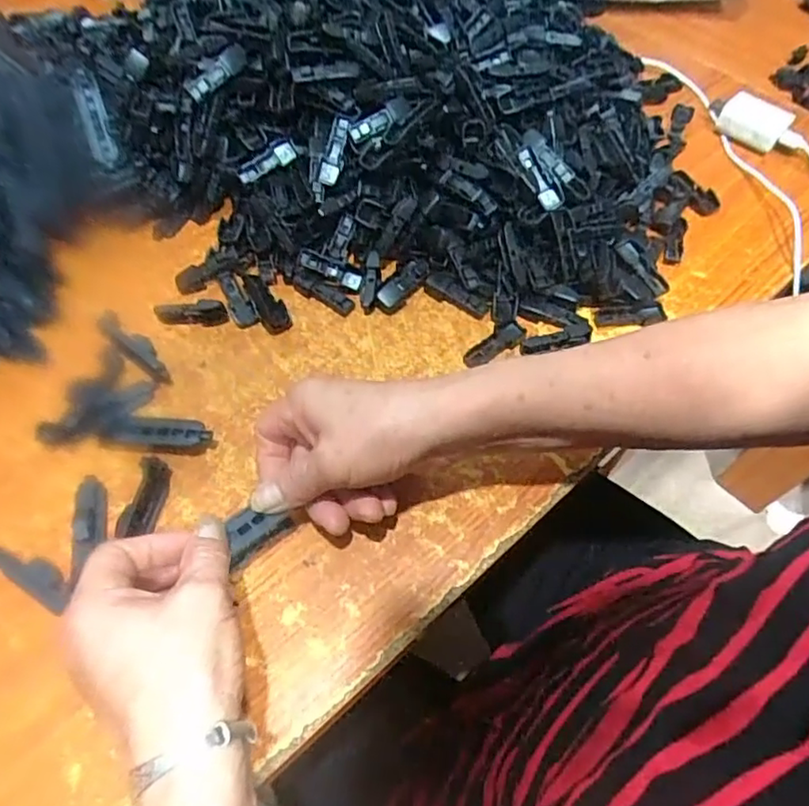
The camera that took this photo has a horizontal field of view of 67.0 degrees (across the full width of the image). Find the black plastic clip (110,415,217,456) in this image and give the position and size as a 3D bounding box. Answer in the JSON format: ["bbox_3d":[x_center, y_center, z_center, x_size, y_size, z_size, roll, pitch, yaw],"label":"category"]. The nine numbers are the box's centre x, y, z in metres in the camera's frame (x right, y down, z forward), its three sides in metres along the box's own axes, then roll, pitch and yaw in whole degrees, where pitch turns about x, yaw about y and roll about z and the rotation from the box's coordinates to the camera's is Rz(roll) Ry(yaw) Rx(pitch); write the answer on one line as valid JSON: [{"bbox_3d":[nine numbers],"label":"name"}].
[{"bbox_3d":[-0.152,0.021,0.387,0.060,0.017,0.019,3,59,1],"label":"black plastic clip"}]

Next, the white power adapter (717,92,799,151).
[{"bbox_3d":[0.308,-0.247,0.540,0.054,0.029,0.040,32,64,18],"label":"white power adapter"}]

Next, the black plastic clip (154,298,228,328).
[{"bbox_3d":[-0.154,-0.066,0.436,0.050,0.018,0.010,-3,59,-2],"label":"black plastic clip"}]

